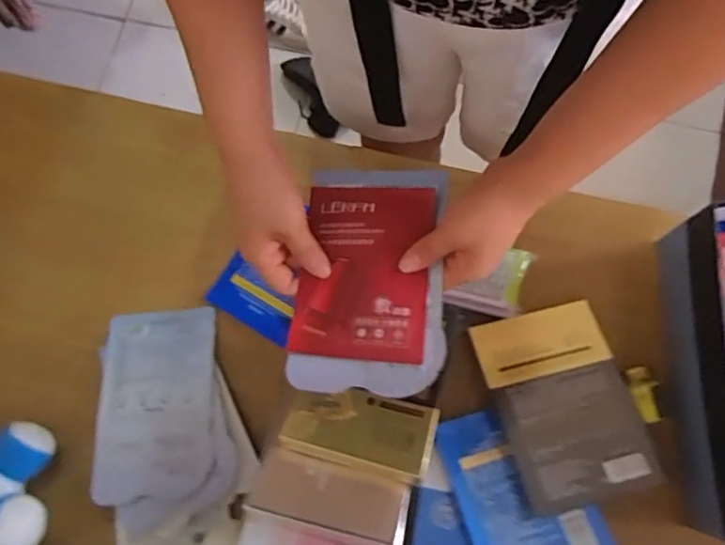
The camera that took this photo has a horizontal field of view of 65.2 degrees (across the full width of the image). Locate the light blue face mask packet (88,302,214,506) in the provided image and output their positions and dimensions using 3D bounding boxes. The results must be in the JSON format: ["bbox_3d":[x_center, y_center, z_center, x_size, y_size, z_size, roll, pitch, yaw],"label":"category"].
[{"bbox_3d":[-0.215,0.132,0.587,0.121,0.006,0.189,-7,70,5],"label":"light blue face mask packet"}]

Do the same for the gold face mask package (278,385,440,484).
[{"bbox_3d":[-0.002,0.139,0.507,0.128,0.025,0.066,13,57,8],"label":"gold face mask package"}]

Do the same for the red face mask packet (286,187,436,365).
[{"bbox_3d":[0.001,-0.003,0.466,0.105,0.008,0.147,3,73,11],"label":"red face mask packet"}]

